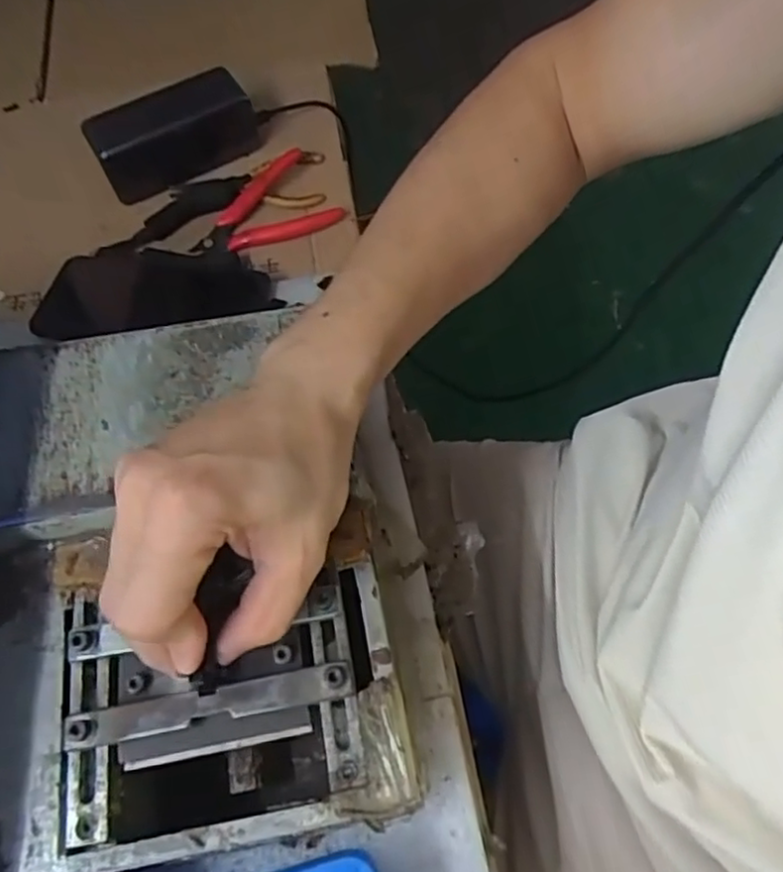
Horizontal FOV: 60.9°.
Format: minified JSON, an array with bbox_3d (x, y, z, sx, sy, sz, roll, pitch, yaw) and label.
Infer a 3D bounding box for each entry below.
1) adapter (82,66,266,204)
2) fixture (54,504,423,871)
[{"bbox_3d":[-0.177,-0.249,0.552,0.135,0.052,0.047,-29,66,-14],"label":"adapter"},{"bbox_3d":[-0.071,0.103,0.293,0.143,0.018,0.132,-9,63,-4],"label":"fixture"}]

